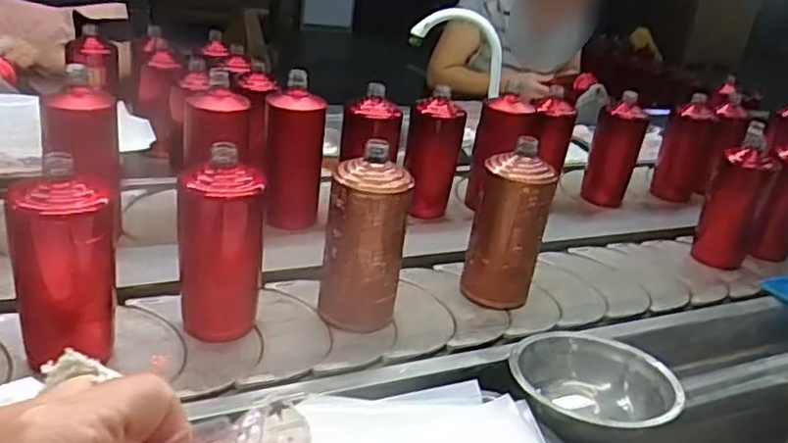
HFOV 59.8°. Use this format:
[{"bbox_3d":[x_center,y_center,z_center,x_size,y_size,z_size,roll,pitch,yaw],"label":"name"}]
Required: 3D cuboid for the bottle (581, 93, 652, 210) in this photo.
[{"bbox_3d":[0.400,-0.122,1.253,0.076,0.209,0.086,13,25,12],"label":"bottle"}]

